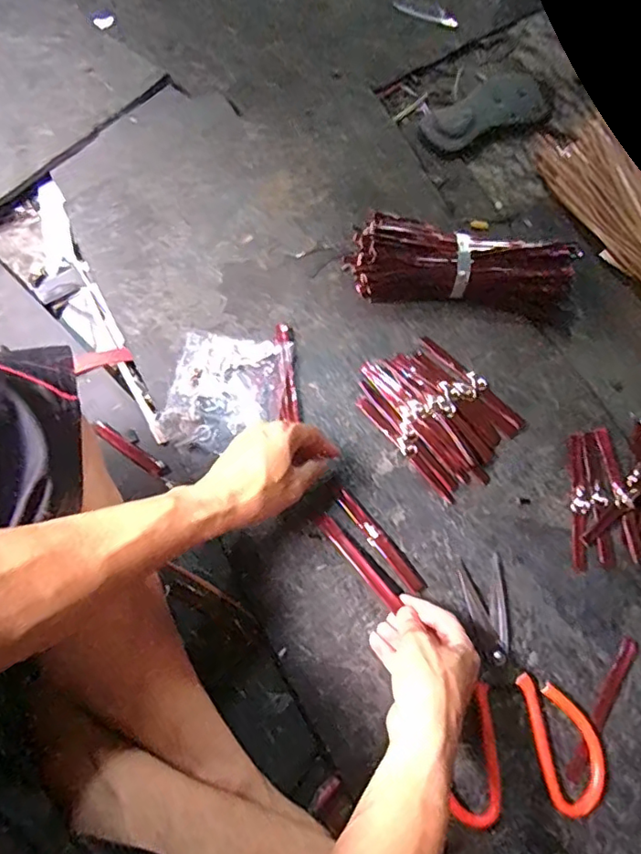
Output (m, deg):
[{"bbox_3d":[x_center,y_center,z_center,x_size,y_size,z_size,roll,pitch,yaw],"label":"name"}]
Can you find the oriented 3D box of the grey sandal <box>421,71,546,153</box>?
[{"bbox_3d":[0.230,-0.447,0.789,0.208,0.010,0.081,-25,77,-14],"label":"grey sandal"}]

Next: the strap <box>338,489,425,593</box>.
[{"bbox_3d":[0.059,0.113,0.556,0.015,0.008,0.118,-37,76,-14],"label":"strap"}]

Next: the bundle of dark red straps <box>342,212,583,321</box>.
[{"bbox_3d":[0.159,-0.181,0.641,0.257,0.052,0.081,8,70,1],"label":"bundle of dark red straps"}]

